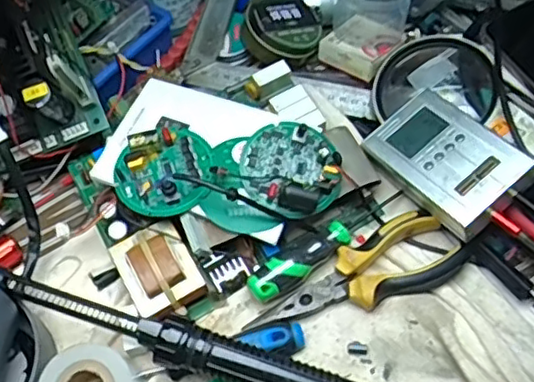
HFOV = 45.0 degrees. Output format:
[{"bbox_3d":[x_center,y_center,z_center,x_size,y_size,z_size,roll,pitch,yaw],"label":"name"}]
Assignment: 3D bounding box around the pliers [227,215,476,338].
[{"bbox_3d":[0.057,0.058,0.442,0.155,0.025,0.050,-18,59,-8],"label":"pliers"}]

